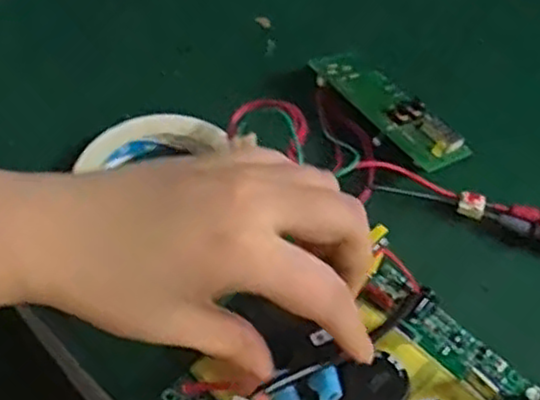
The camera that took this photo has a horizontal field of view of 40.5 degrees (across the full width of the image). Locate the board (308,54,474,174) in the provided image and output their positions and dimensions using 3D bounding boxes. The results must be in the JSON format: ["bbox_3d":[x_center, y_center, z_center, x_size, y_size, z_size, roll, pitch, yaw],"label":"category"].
[{"bbox_3d":[0.074,-0.057,0.454,0.045,0.017,0.102,-30,62,-22],"label":"board"}]

